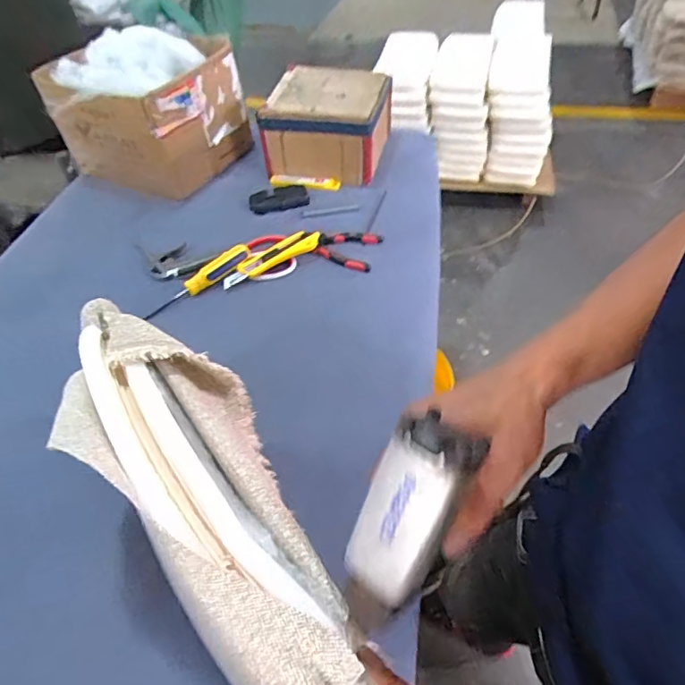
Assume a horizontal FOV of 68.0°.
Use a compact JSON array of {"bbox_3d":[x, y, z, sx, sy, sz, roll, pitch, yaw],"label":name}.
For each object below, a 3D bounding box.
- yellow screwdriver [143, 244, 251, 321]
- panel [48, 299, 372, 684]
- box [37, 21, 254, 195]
[{"bbox_3d":[-0.224,-0.095,0.788,0.188,0.023,0.030,-38,54,-12],"label":"yellow screwdriver"},{"bbox_3d":[-0.107,0.099,0.375,0.126,0.077,0.390,-31,55,-22],"label":"panel"},{"bbox_3d":[-0.368,-0.452,1.002,0.288,0.227,0.283,25,54,25],"label":"box"}]

